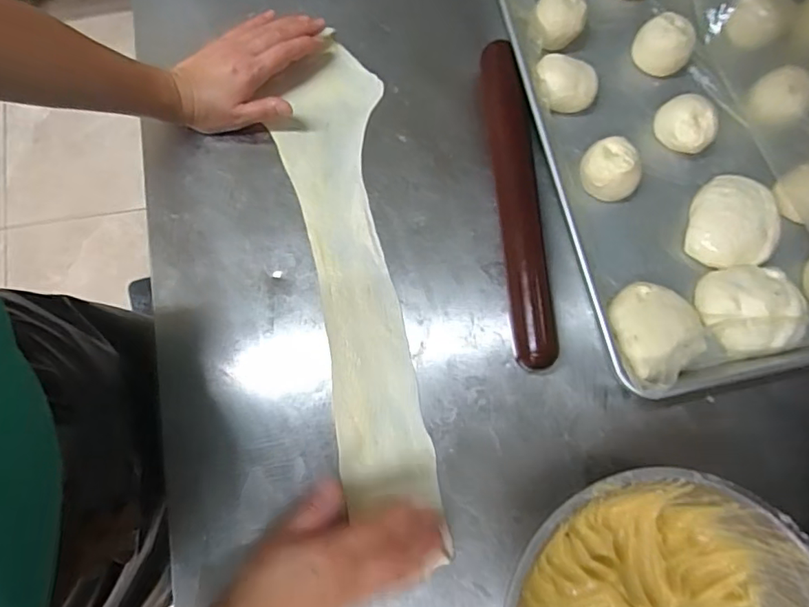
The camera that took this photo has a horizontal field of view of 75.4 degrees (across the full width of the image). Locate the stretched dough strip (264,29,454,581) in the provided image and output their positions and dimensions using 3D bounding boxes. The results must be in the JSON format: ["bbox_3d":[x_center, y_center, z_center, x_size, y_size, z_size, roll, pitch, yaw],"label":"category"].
[{"bbox_3d":[-0.055,-0.042,0.495,0.104,0.014,0.438,-7,75,-2],"label":"stretched dough strip"}]

